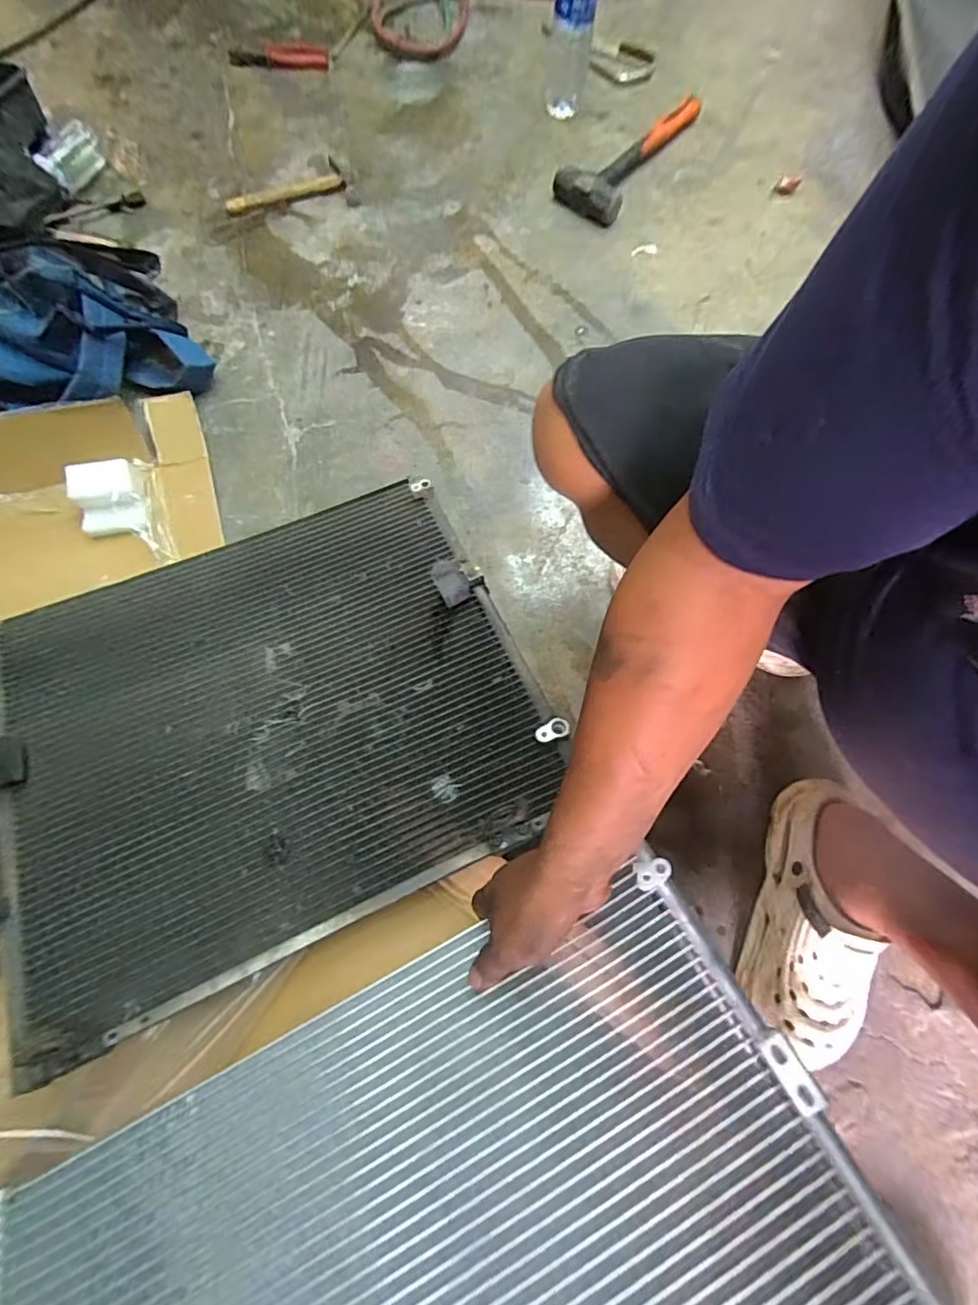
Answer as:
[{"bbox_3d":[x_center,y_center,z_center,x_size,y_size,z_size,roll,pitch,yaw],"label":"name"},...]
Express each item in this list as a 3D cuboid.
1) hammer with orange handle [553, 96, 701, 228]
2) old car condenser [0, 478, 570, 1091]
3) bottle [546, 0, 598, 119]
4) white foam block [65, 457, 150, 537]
[{"bbox_3d":[0.284,-0.991,1.035,0.134,0.053,0.414,35,76,9],"label":"hammer with orange handle"},{"bbox_3d":[-0.290,0.075,0.642,0.648,0.043,0.535,-23,66,-10],"label":"old car condenser"},{"bbox_3d":[0.157,-1.174,0.986,0.076,0.247,0.081,8,75,-2],"label":"bottle"},{"bbox_3d":[-0.543,-0.218,0.760,0.093,0.067,0.094,-7,76,-6],"label":"white foam block"}]

